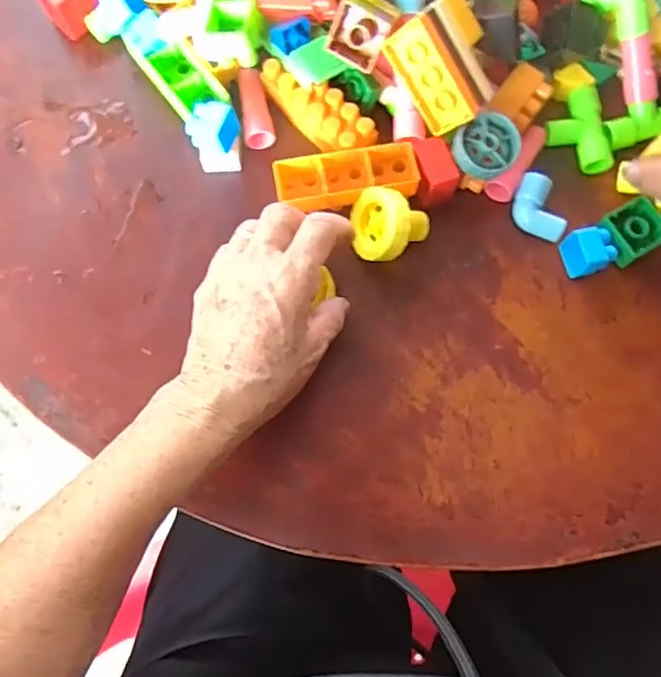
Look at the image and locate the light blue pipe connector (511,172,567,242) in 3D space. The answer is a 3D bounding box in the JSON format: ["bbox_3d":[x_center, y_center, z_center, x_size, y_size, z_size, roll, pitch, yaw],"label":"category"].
[{"bbox_3d":[0.134,-0.085,0.388,0.025,0.015,0.046,-16,77,-4],"label":"light blue pipe connector"}]

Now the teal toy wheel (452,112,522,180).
[{"bbox_3d":[0.101,-0.122,0.374,0.046,0.015,0.035,-40,79,-9],"label":"teal toy wheel"}]

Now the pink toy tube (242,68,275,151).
[{"bbox_3d":[-0.051,-0.157,0.408,0.019,0.014,0.055,-11,76,-3],"label":"pink toy tube"}]

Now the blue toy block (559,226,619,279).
[{"bbox_3d":[0.164,-0.054,0.378,0.025,0.020,0.027,-13,76,-3],"label":"blue toy block"}]

